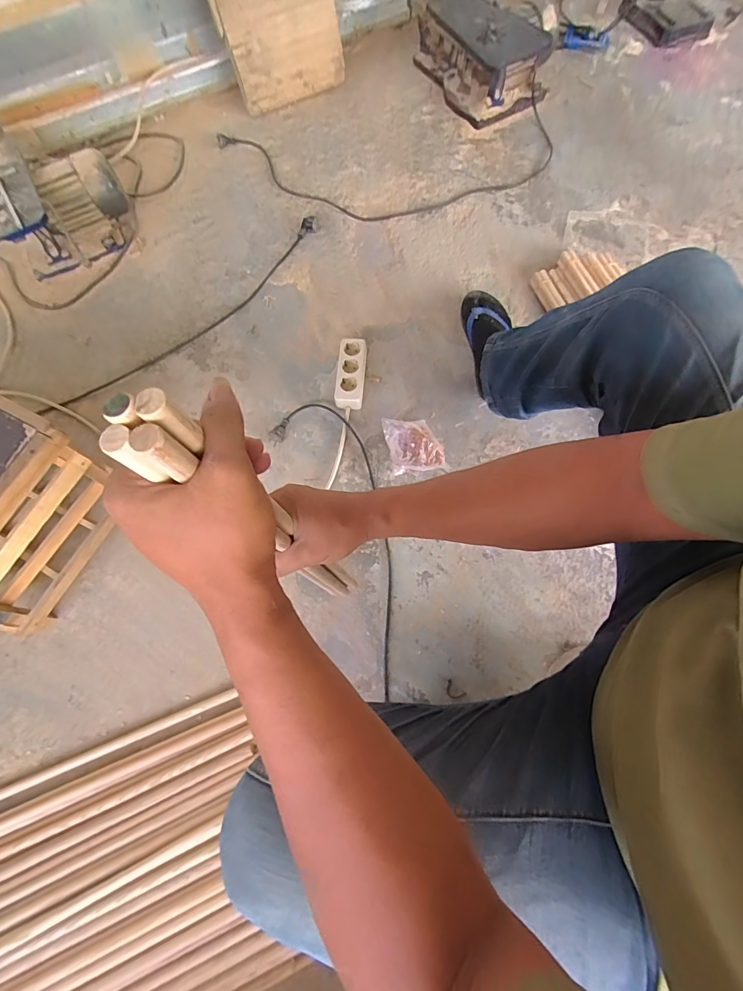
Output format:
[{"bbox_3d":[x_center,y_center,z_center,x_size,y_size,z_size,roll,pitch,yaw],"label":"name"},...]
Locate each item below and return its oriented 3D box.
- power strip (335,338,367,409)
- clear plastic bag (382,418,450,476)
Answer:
[{"bbox_3d":[-0.045,-0.270,0.923,0.064,0.038,0.167,3,70,4],"label":"power strip"},{"bbox_3d":[0.089,-0.104,0.853,0.114,0.047,0.113,-12,70,-1],"label":"clear plastic bag"}]

